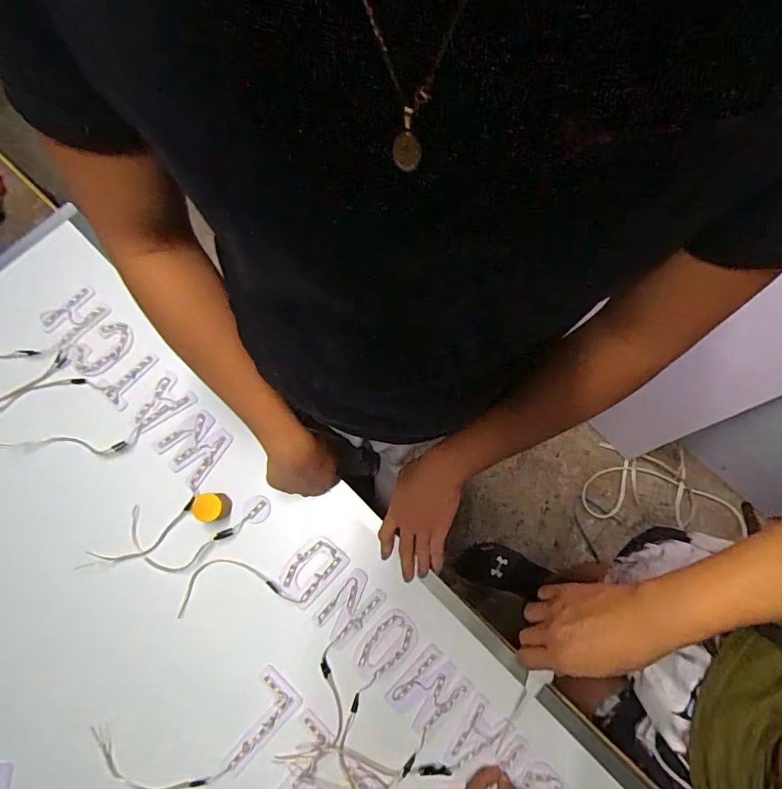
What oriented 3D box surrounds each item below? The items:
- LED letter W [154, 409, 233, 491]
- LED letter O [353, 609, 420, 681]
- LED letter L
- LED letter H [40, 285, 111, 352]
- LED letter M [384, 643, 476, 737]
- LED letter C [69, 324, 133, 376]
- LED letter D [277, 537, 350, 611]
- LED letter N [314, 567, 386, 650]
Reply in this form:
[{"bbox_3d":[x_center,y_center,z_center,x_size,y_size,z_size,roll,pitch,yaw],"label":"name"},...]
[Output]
[{"bbox_3d":[-0.249,0.066,0.592,0.081,0.009,0.078,41,81,7],"label":"LED letter W"},{"bbox_3d":[-0.006,0.299,0.555,0.057,0.007,0.086,40,81,7],"label":"LED letter O"},{"bbox_3d":[-0.159,0.372,0.533,0.057,0.005,0.106,44,81,8],"label":"LED letter L"},{"bbox_3d":[-0.419,-0.102,0.620,0.079,0.010,0.060,-40,83,-11],"label":"LED letter H"},{"bbox_3d":[0.045,0.347,0.545,0.076,0.008,0.070,-44,82,-9],"label":"LED letter M"},{"bbox_3d":[-0.379,-0.058,0.614,0.049,0.008,0.085,42,81,7],"label":"LED letter C"},{"bbox_3d":[-0.098,0.216,0.569,0.057,0.008,0.084,41,81,7],"label":"LED letter D"},{"bbox_3d":[-0.050,0.257,0.561,0.054,0.005,0.080,41,81,7],"label":"LED letter N"}]

